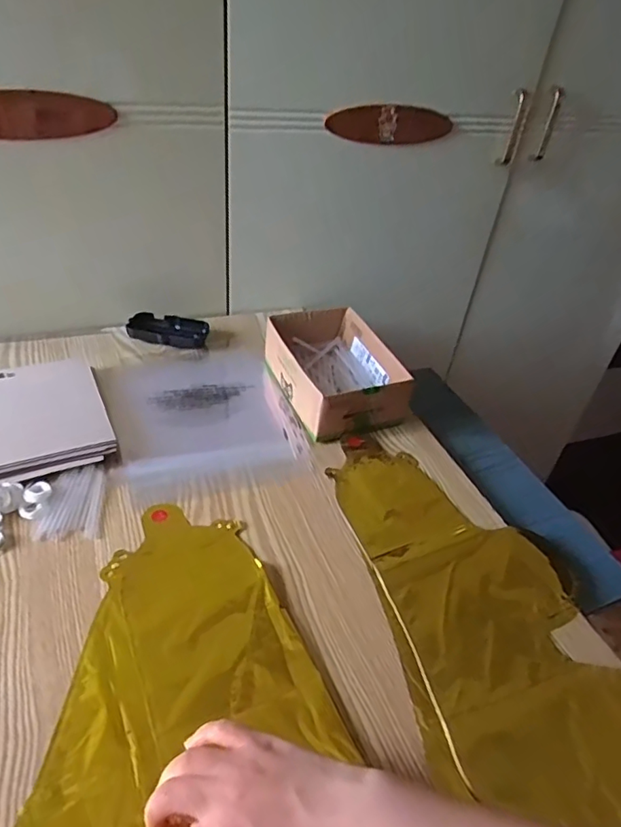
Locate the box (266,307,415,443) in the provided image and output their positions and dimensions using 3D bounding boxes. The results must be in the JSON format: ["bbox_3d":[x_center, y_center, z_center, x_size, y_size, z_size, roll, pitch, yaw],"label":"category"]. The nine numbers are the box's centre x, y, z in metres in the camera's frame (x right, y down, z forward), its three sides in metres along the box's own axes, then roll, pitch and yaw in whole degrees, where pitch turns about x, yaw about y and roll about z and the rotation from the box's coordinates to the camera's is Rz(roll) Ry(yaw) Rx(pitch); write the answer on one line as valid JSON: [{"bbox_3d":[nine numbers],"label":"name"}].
[{"bbox_3d":[0.028,-0.054,0.683,0.130,0.070,0.183,-11,43,-22],"label":"box"}]

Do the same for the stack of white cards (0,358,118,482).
[{"bbox_3d":[-0.330,0.011,0.589,0.201,0.022,0.180,-13,43,-23],"label":"stack of white cards"}]

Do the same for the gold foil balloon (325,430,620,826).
[{"bbox_3d":[0.157,0.172,0.490,0.204,0.016,0.413,-8,42,-18],"label":"gold foil balloon"}]

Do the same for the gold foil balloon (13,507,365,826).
[{"bbox_3d":[-0.081,0.226,0.360,0.219,0.052,0.410,-12,43,-22],"label":"gold foil balloon"}]

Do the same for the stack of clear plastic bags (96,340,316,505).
[{"bbox_3d":[-0.131,-0.005,0.657,0.211,0.009,0.258,-10,42,-20],"label":"stack of clear plastic bags"}]

